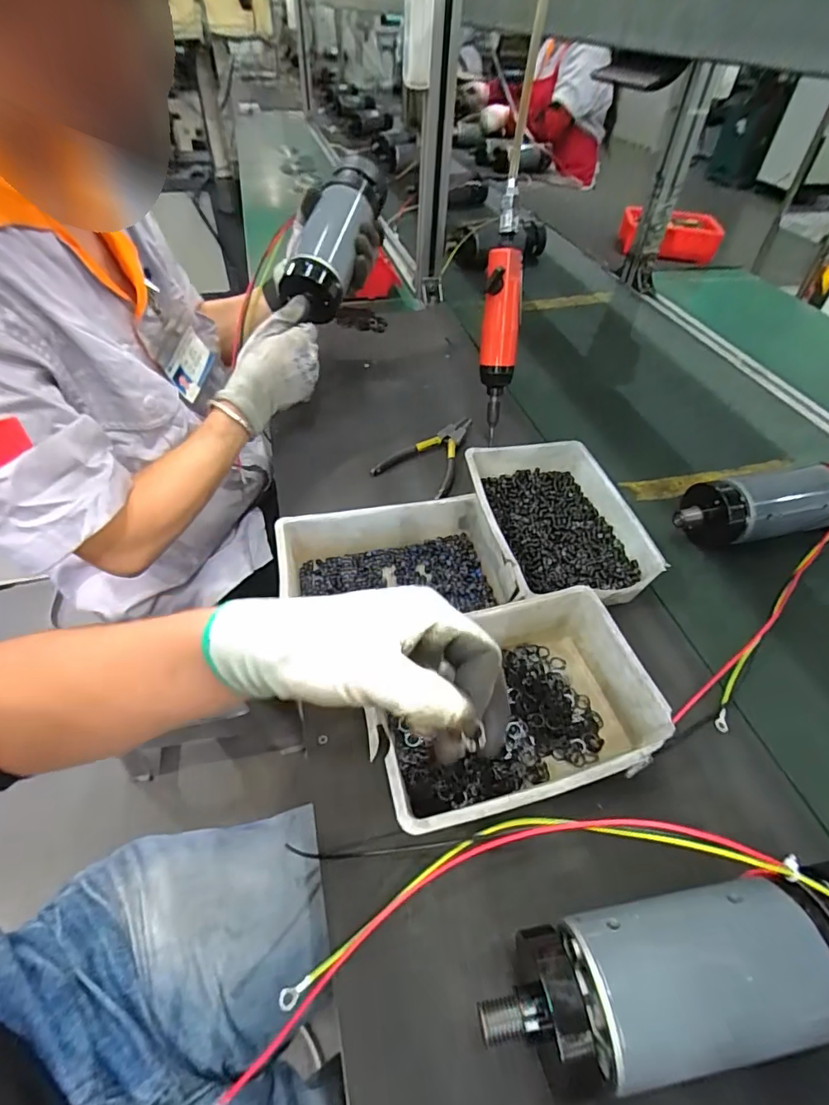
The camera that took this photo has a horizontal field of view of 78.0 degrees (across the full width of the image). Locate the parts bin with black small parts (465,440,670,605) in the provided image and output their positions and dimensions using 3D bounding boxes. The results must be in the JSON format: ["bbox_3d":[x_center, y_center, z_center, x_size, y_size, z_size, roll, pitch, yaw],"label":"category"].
[{"bbox_3d":[0.144,-0.032,0.524,0.151,0.051,0.200,-9,50,-7],"label":"parts bin with black small parts"}]

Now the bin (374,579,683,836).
[{"bbox_3d":[0.071,0.116,0.389,0.209,0.061,0.145,-16,51,-12],"label":"bin"}]

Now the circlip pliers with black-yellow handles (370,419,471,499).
[{"bbox_3d":[0.027,-0.126,0.637,0.090,0.018,0.146,24,54,21],"label":"circlip pliers with black-yellow handles"}]

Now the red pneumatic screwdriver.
[{"bbox_3d":[0.100,-0.266,0.590,0.044,0.255,0.037,-1,26,-5],"label":"red pneumatic screwdriver"}]

